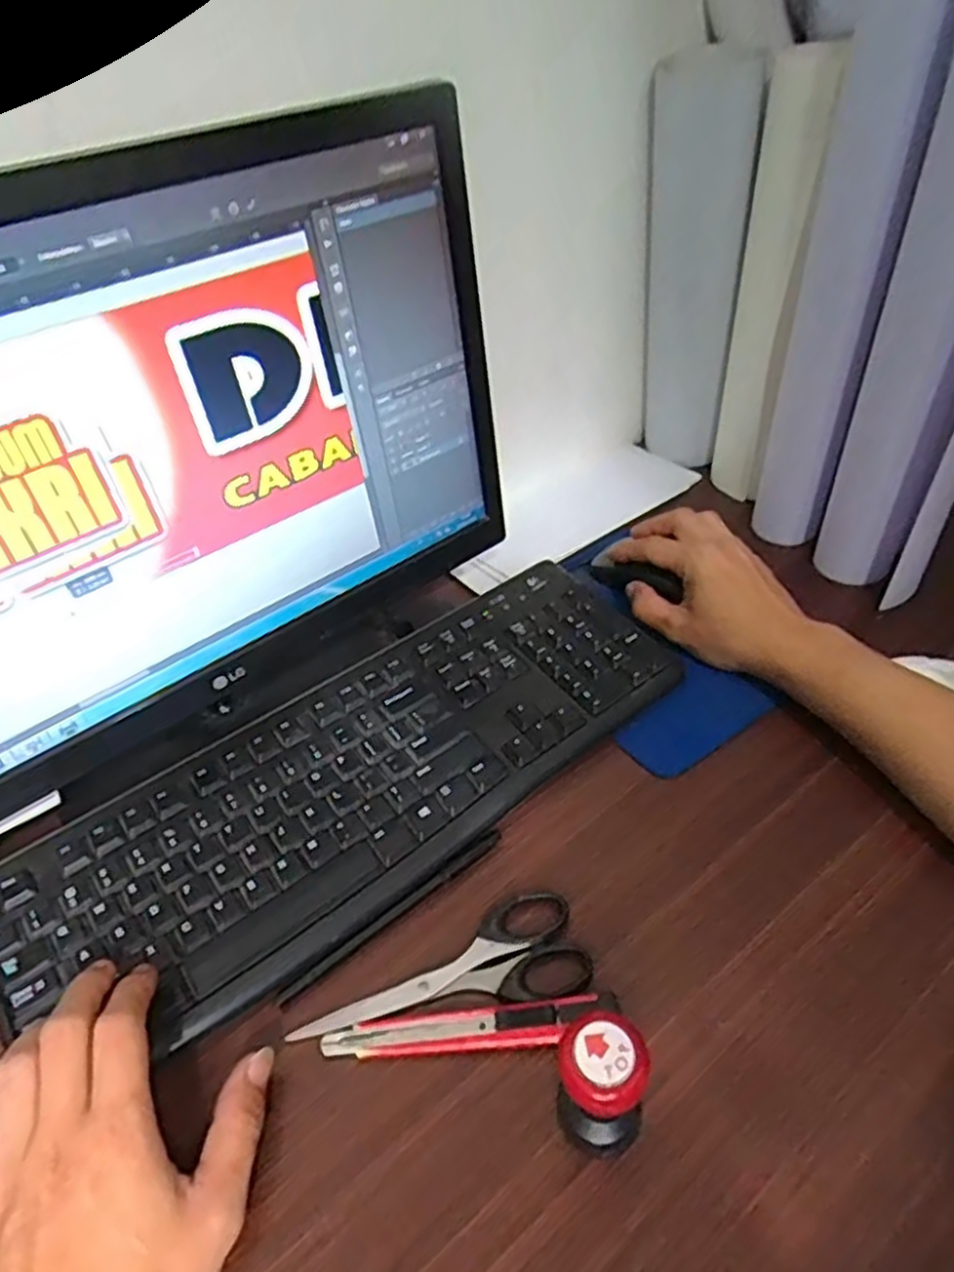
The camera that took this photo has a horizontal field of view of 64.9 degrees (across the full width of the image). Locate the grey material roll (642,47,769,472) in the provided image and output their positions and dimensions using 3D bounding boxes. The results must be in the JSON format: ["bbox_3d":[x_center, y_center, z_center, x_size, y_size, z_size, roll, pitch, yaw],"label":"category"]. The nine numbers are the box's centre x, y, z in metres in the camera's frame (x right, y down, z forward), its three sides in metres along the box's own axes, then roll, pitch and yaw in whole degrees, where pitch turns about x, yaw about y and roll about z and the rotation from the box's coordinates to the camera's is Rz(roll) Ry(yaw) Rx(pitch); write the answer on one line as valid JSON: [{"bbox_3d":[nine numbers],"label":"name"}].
[{"bbox_3d":[0.180,-0.300,0.650,0.091,0.314,0.057,7,46,9],"label":"grey material roll"}]

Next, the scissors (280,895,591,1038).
[{"bbox_3d":[-0.018,0.178,0.392,0.151,0.012,0.056,-14,49,-11],"label":"scissors"}]

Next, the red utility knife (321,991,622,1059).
[{"bbox_3d":[-0.003,0.192,0.368,0.143,0.012,0.020,-4,48,-2],"label":"red utility knife"}]

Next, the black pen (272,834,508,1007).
[{"bbox_3d":[-0.044,0.153,0.417,0.146,0.007,0.009,-31,55,-24],"label":"black pen"}]

